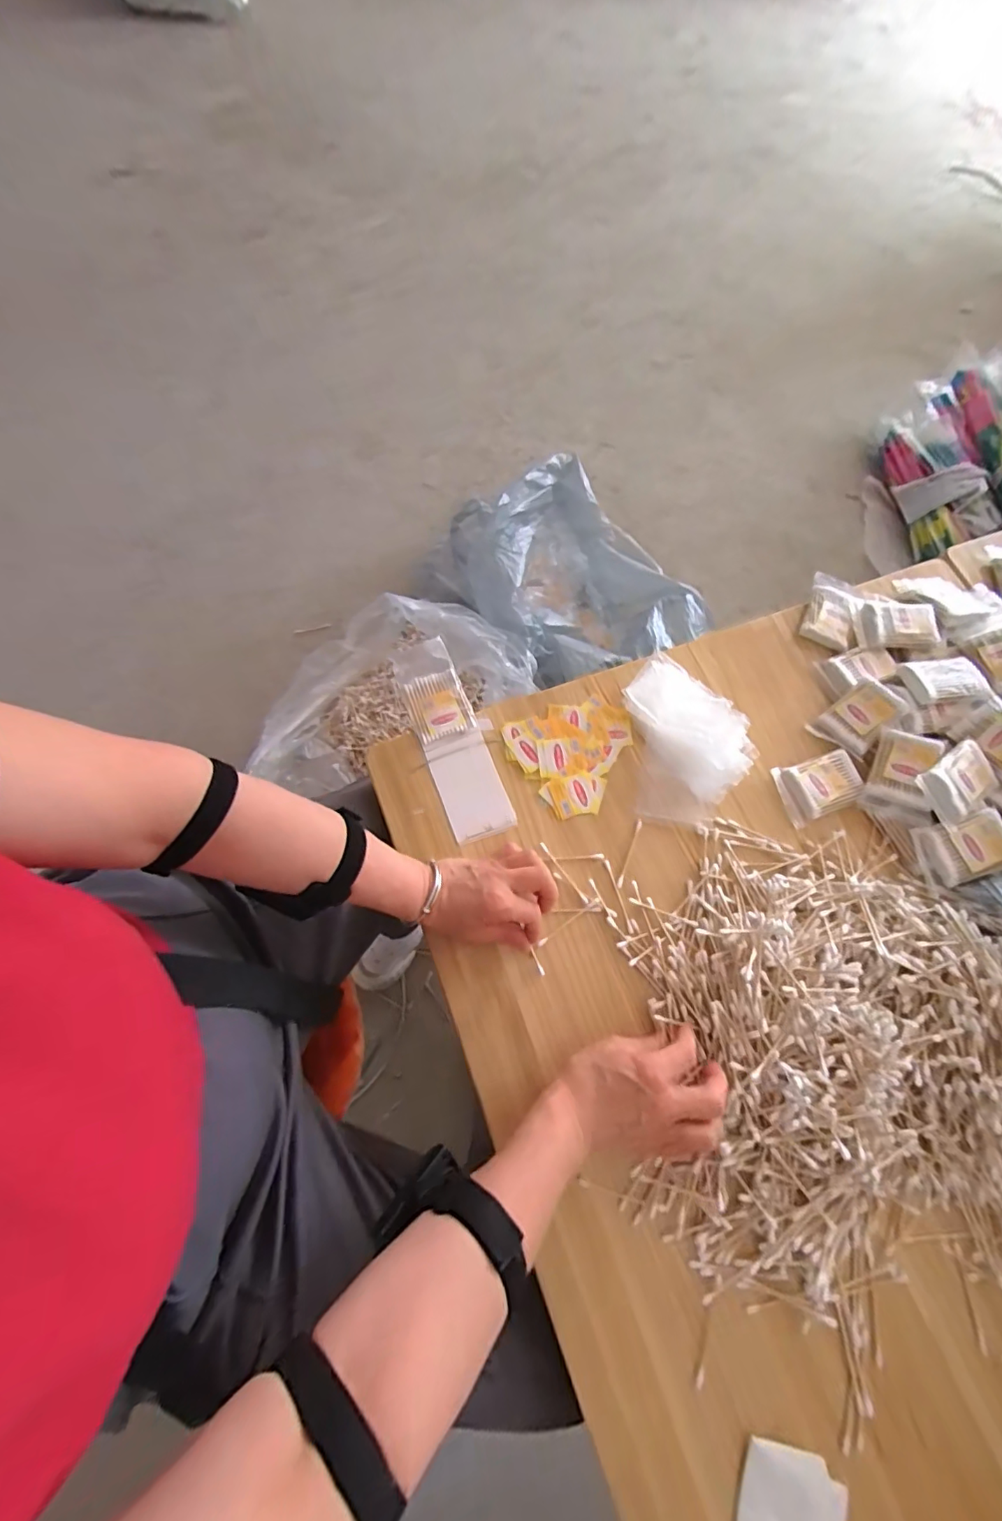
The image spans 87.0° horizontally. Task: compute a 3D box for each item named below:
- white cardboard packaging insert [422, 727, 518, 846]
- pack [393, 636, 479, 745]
[{"bbox_3d":[-0.031,0.023,0.519,0.061,0.008,0.106,-19,74,-12],"label":"white cardboard packaging insert"},{"bbox_3d":[-0.070,-0.073,0.542,0.060,0.008,0.107,-20,74,-12],"label":"pack"}]

